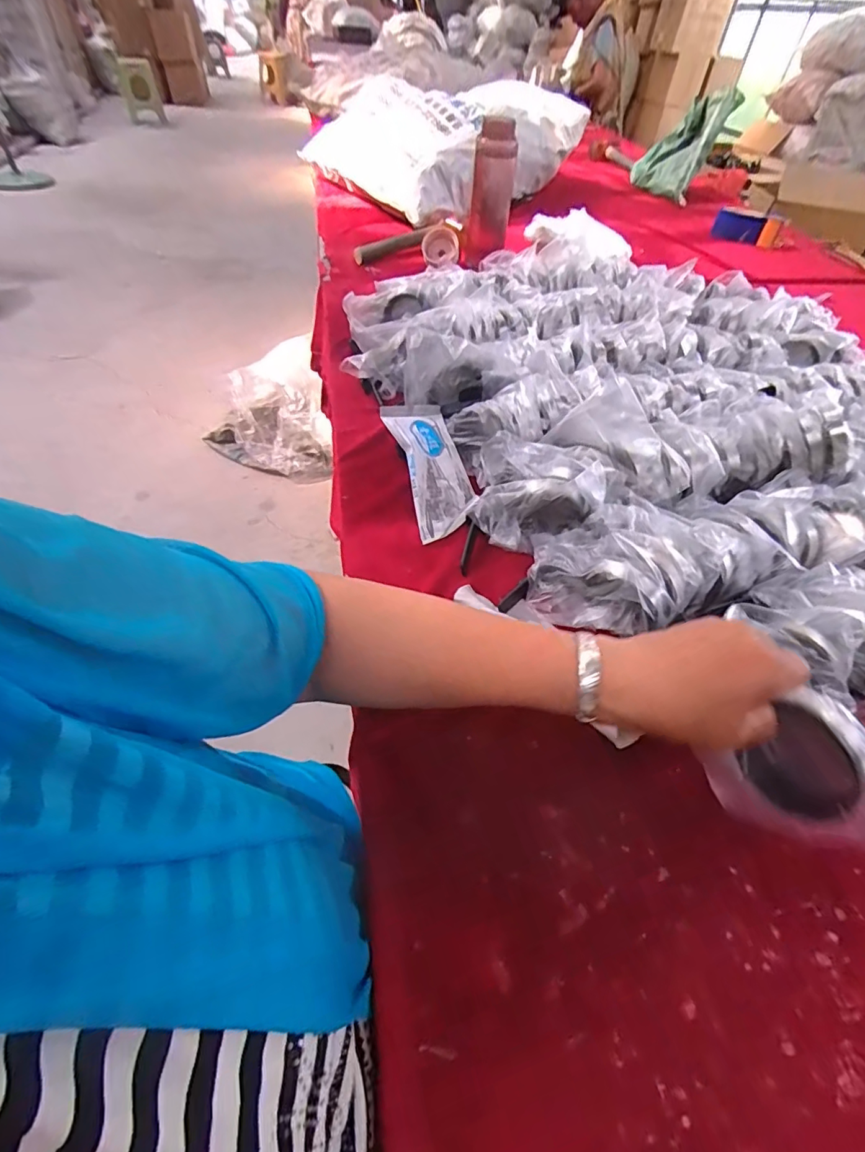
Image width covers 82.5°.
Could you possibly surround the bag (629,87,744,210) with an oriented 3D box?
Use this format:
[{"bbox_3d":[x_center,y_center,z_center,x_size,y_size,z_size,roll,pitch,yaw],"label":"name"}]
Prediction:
[{"bbox_3d":[0.709,-1.222,1.408,0.233,0.217,0.201,17,51,10],"label":"bag"}]

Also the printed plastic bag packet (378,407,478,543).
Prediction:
[{"bbox_3d":[-0.001,-0.127,0.553,0.075,0.024,0.192,-9,64,-11],"label":"printed plastic bag packet"}]

